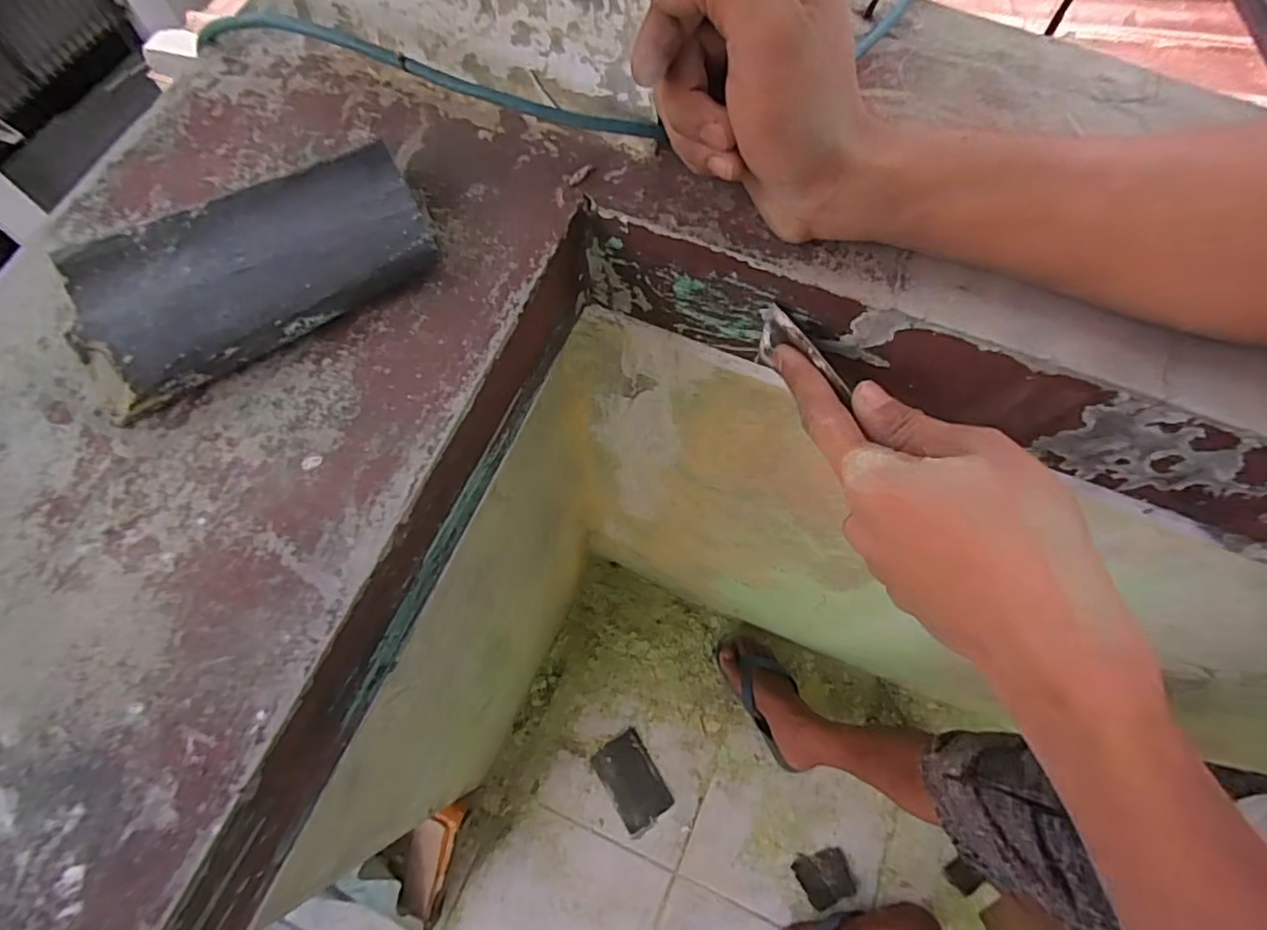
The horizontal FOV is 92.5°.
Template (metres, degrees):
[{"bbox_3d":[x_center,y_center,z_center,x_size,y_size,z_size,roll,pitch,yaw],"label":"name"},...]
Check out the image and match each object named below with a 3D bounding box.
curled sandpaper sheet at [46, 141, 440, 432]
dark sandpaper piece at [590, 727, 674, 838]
[{"bbox_3d":[-0.154,-0.081,0.254,0.134,0.031,0.065,-31,72,-14],"label":"curled sandpaper sheet"},{"bbox_3d":[-0.001,0.535,1.028,0.091,0.006,0.141,-31,72,-14],"label":"dark sandpaper piece"}]

